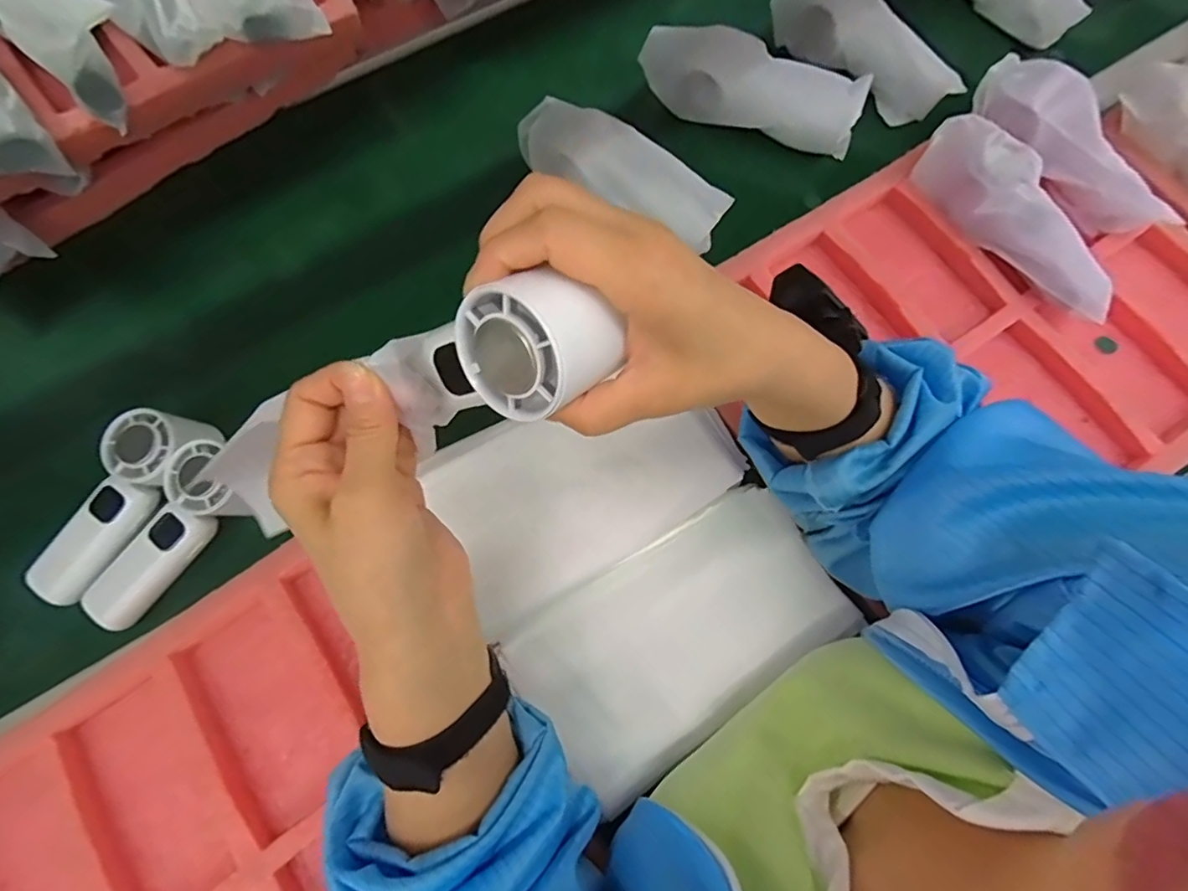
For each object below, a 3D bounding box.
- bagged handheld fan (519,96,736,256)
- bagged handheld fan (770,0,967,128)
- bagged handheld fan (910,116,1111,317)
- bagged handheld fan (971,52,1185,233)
[{"bbox_3d":[0.023,-0.243,0.477,0.199,0.048,0.063,32,77,9],"label":"bagged handheld fan"},{"bbox_3d":[0.261,-0.390,0.540,0.199,0.063,0.055,44,78,11],"label":"bagged handheld fan"},{"bbox_3d":[0.356,-0.191,0.461,0.061,0.054,0.194,-37,77,-10],"label":"bagged handheld fan"},{"bbox_3d":[0.417,-0.260,0.473,0.054,0.054,0.187,-43,78,-11],"label":"bagged handheld fan"}]

